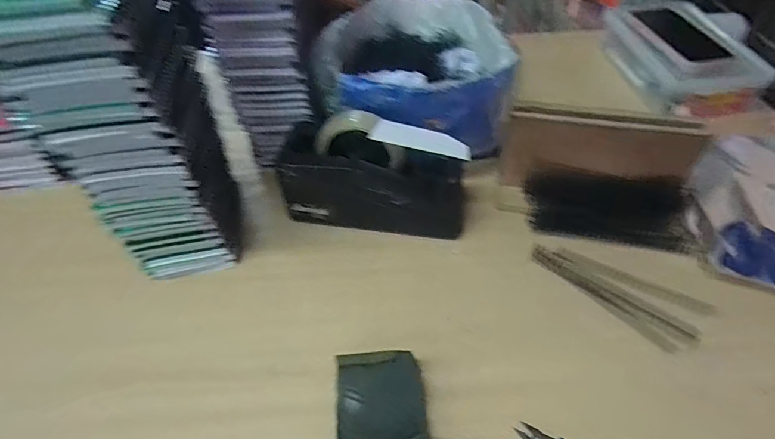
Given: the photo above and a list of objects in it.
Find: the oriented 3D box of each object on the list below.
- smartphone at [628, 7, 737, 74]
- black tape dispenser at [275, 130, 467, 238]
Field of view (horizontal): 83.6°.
[{"bbox_3d":[0.435,-0.273,0.648,0.073,0.009,0.169,-15,53,0],"label":"smartphone"},{"bbox_3d":[-0.014,-0.037,0.475,0.199,0.084,0.071,7,51,8],"label":"black tape dispenser"}]

